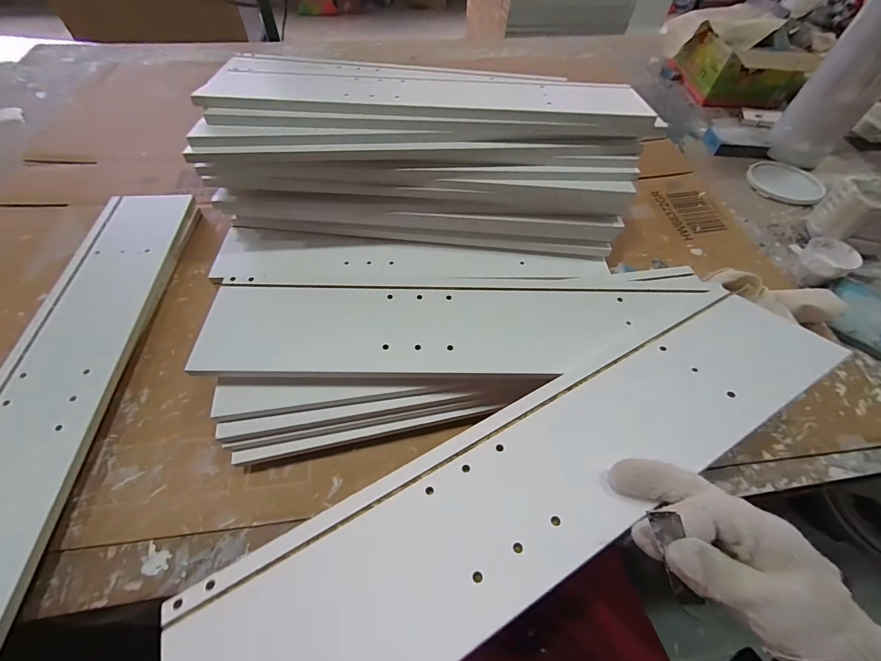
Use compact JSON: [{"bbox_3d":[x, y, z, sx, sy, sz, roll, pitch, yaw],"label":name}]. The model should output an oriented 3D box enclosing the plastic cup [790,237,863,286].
[{"bbox_3d":[0.565,-0.108,0.554,0.087,0.045,0.080,1,56,-2],"label":"plastic cup"}]

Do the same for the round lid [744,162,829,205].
[{"bbox_3d":[0.647,-0.281,0.697,0.124,0.015,0.121,1,56,-2],"label":"round lid"}]

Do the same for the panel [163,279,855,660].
[{"bbox_3d":[0.083,0.097,0.285,0.533,0.010,0.136,-25,45,-17],"label":"panel"}]

